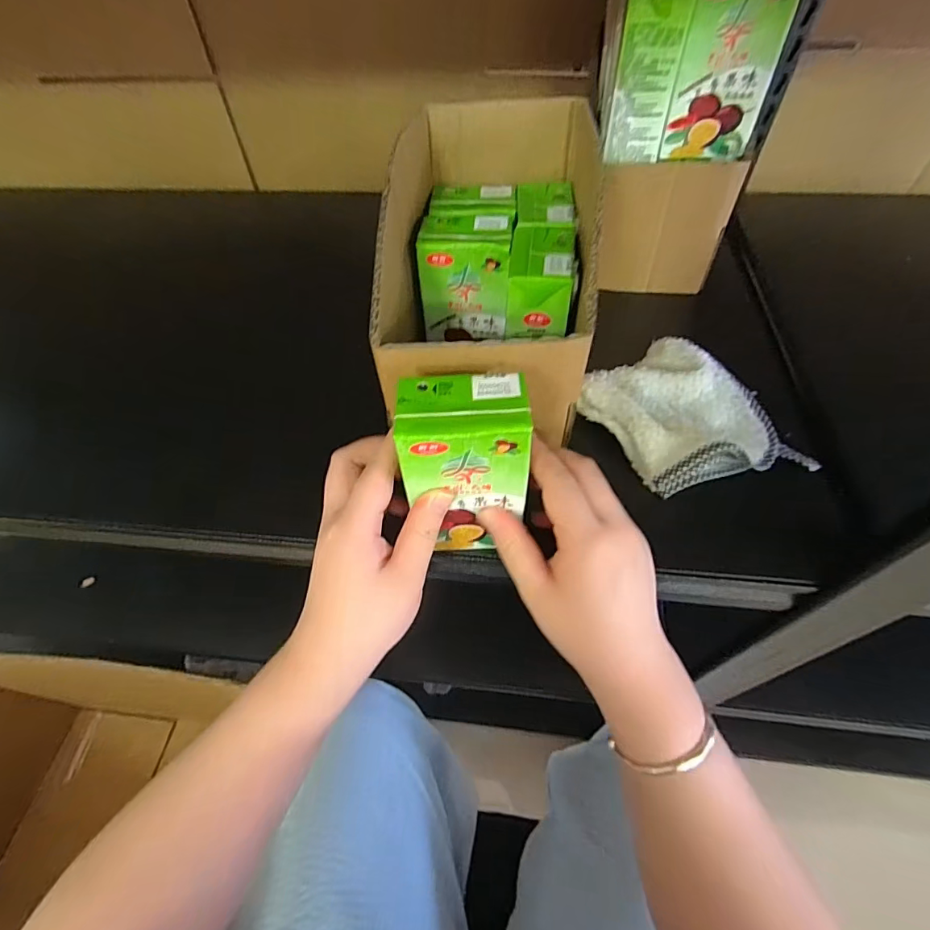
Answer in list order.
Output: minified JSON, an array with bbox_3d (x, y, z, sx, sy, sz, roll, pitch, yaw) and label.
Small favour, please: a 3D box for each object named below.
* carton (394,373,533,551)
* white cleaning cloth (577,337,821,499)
[{"bbox_3d":[0.001,0.002,0.258,0.062,0.100,0.044,-3,54,0],"label":"carton"},{"bbox_3d":[0.151,-0.038,0.322,0.107,0.033,0.116,-22,56,-13],"label":"white cleaning cloth"}]

